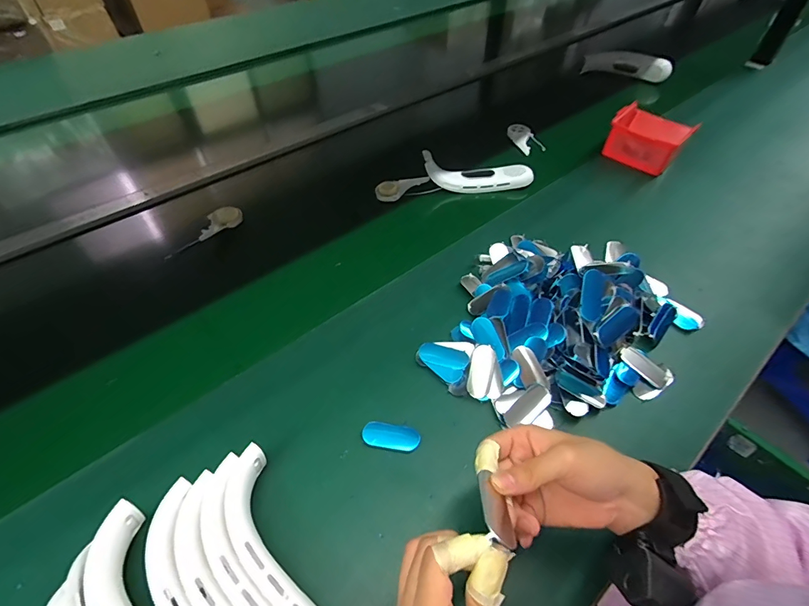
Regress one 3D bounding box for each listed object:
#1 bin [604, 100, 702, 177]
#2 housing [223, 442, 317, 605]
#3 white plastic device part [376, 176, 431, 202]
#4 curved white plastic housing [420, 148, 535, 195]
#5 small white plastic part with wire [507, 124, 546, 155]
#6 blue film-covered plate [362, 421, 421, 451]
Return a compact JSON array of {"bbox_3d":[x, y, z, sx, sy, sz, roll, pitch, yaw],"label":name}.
[{"bbox_3d":[0.449,-0.299,0.763,0.126,0.076,0.124,35,58,23],"label":"bin"},{"bbox_3d":[-0.101,0.210,0.330,0.047,0.030,0.197,-27,54,-23],"label":"housing"},{"bbox_3d":[-0.003,-0.198,0.701,0.092,0.021,0.041,-18,50,0],"label":"white plastic device part"},{"bbox_3d":[0.128,-0.228,0.706,0.187,0.049,0.041,1,51,1],"label":"curved white plastic housing"},{"bbox_3d":[0.241,-0.322,0.808,0.024,0.037,0.122,-12,52,-10],"label":"small white plastic part with wire"},{"bbox_3d":[-0.014,0.140,0.428,0.058,0.008,0.025,7,52,6],"label":"blue film-covered plate"}]

